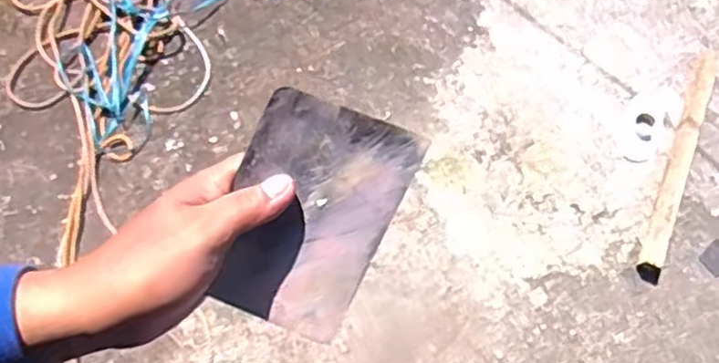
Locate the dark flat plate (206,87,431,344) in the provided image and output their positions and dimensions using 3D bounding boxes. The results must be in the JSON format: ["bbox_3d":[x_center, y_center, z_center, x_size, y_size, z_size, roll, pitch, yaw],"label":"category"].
[{"bbox_3d":[-0.028,0.024,0.395,0.095,0.007,0.136,20,101,-20],"label":"dark flat plate"}]

